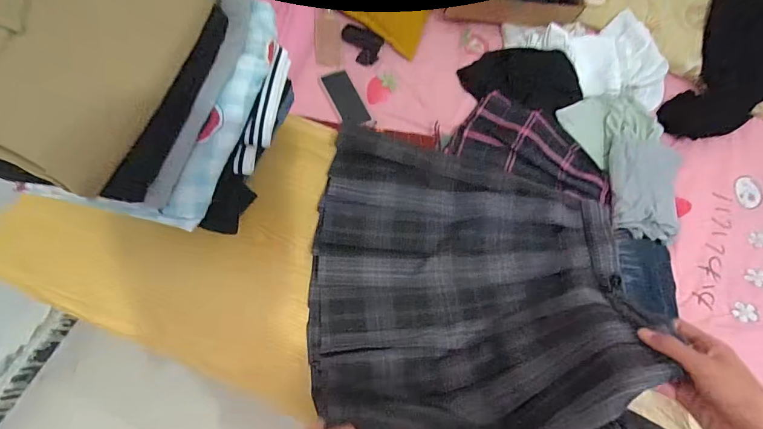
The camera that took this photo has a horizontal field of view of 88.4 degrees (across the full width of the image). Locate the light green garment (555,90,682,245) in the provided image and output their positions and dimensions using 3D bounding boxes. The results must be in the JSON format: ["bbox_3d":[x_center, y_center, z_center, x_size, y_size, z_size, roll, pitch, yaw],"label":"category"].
[{"bbox_3d":[0.603,-0.128,0.921,0.234,0.031,0.366,-16,74,-6],"label":"light green garment"}]

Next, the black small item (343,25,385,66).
[{"bbox_3d":[-0.055,-0.445,1.027,0.108,0.009,0.092,21,85,-8],"label":"black small item"}]

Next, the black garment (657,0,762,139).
[{"bbox_3d":[0.952,-0.412,1.002,0.300,0.050,0.541,28,92,7],"label":"black garment"}]

